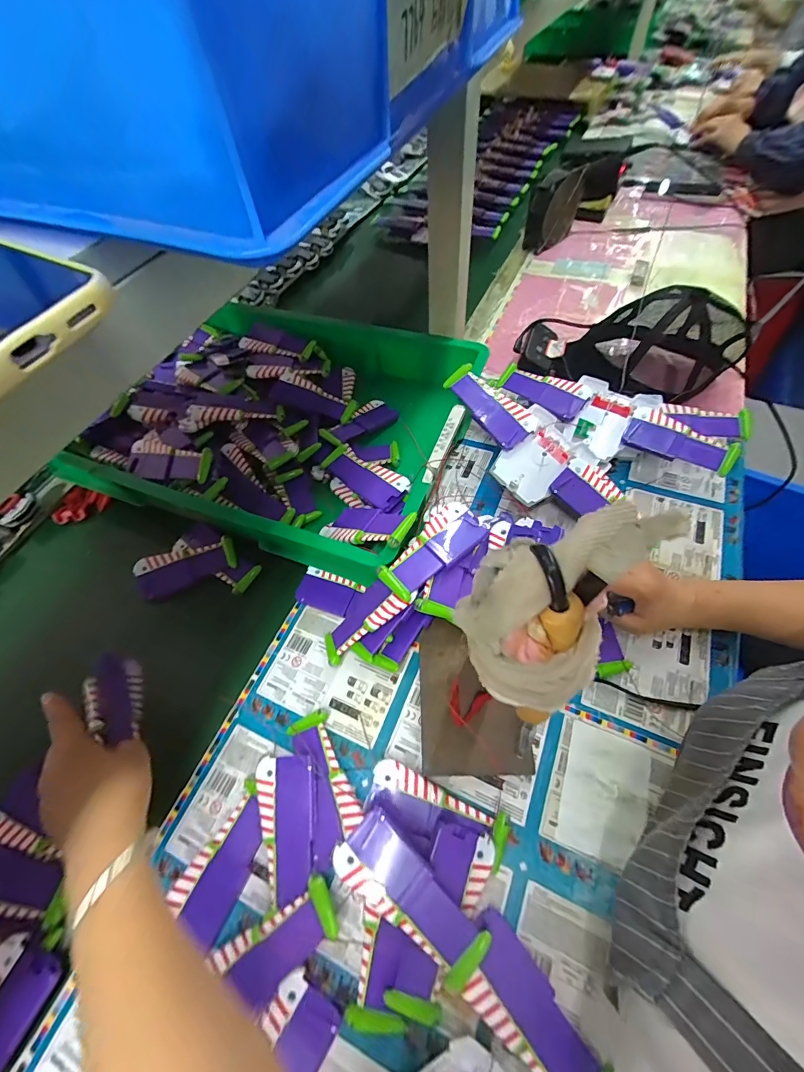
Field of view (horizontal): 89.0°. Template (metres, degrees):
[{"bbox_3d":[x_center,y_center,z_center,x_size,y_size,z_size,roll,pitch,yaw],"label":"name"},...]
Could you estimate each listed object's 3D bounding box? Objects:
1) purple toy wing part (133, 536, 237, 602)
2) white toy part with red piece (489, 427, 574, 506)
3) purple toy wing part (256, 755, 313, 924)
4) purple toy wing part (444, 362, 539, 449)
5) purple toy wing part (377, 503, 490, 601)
[{"bbox_3d":[-0.263,0.041,0.499,0.119,0.008,0.054,-15,74,-6],"label":"purple toy wing part"},{"bbox_3d":[0.164,-0.088,0.498,0.095,0.015,0.073,-41,82,-8],"label":"white toy part with red piece"},{"bbox_3d":[-0.100,0.252,0.352,0.048,0.027,0.108,-7,58,0],"label":"purple toy wing part"},{"bbox_3d":[0.110,-0.163,0.506,0.053,0.015,0.118,-41,83,5],"label":"purple toy wing part"},{"bbox_3d":[0.031,0.012,0.411,0.117,0.012,0.049,-40,65,-19],"label":"purple toy wing part"}]

